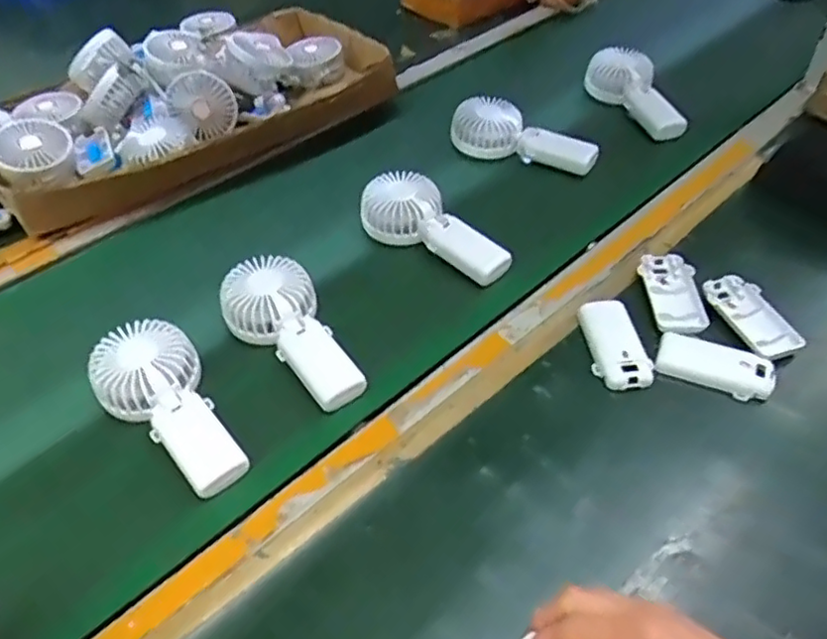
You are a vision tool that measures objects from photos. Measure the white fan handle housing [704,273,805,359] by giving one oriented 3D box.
[{"bbox_3d":[0.312,-0.005,0.592,0.051,0.015,0.093,-13,45,-8],"label":"white fan handle housing"}]

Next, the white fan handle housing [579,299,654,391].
[{"bbox_3d":[0.179,0.021,0.571,0.044,0.021,0.090,-7,45,-2],"label":"white fan handle housing"}]

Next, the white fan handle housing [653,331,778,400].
[{"bbox_3d":[0.259,0.039,0.555,0.093,0.019,0.042,14,48,19],"label":"white fan handle housing"}]

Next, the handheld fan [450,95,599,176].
[{"bbox_3d":[0.138,-0.224,0.794,0.179,0.058,0.063,24,51,26],"label":"handheld fan"}]

